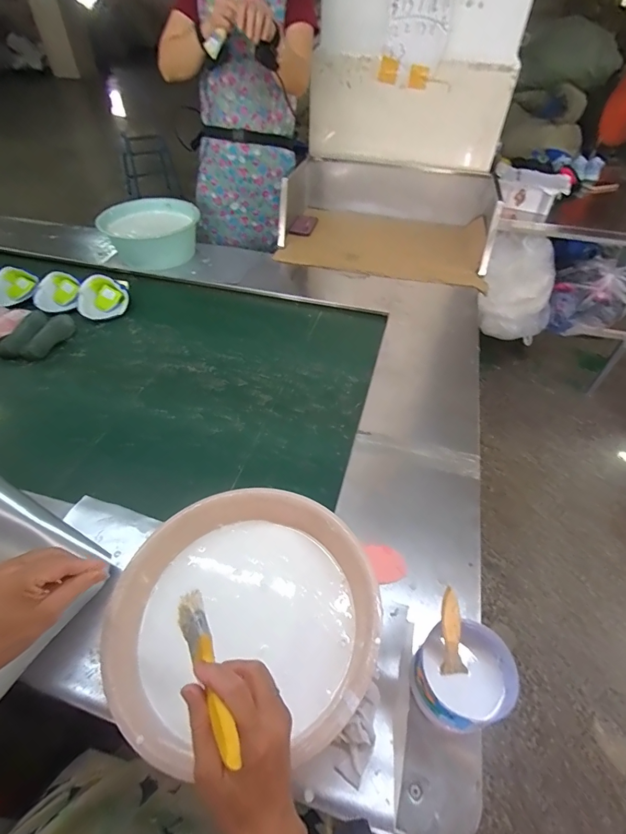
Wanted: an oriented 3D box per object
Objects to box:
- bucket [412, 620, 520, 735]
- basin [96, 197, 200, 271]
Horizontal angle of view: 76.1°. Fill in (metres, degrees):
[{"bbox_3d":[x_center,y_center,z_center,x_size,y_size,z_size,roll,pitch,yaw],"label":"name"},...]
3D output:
[{"bbox_3d":[0.177,0.316,0.482,0.106,0.087,0.100,1,46,-1],"label":"bucket"},{"bbox_3d":[-0.529,-0.593,1.337,0.305,0.171,0.266,-16,46,-15],"label":"basin"}]

